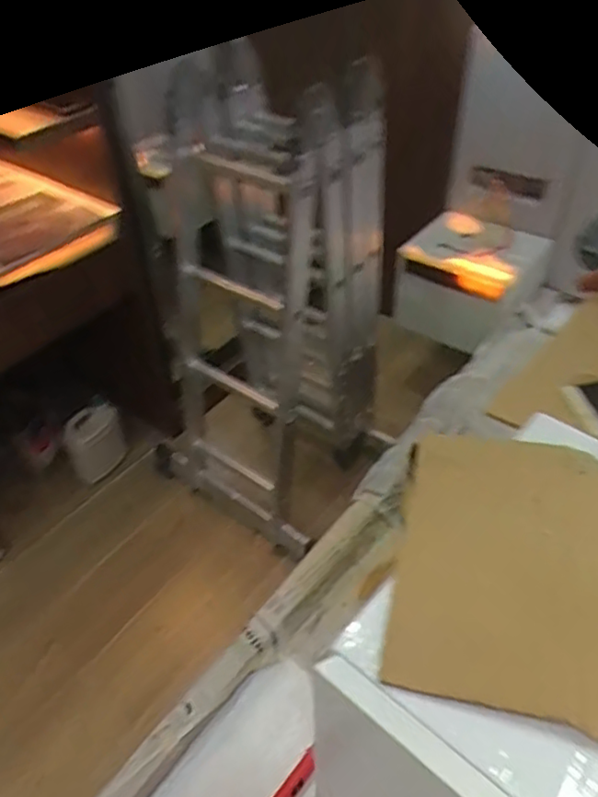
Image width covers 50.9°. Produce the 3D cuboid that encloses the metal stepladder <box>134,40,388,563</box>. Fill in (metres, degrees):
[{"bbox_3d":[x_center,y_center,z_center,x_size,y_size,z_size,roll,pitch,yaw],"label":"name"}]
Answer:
[{"bbox_3d":[-0.097,-0.230,1.639,0.588,1.070,0.573,24,48,26],"label":"metal stepladder"}]

